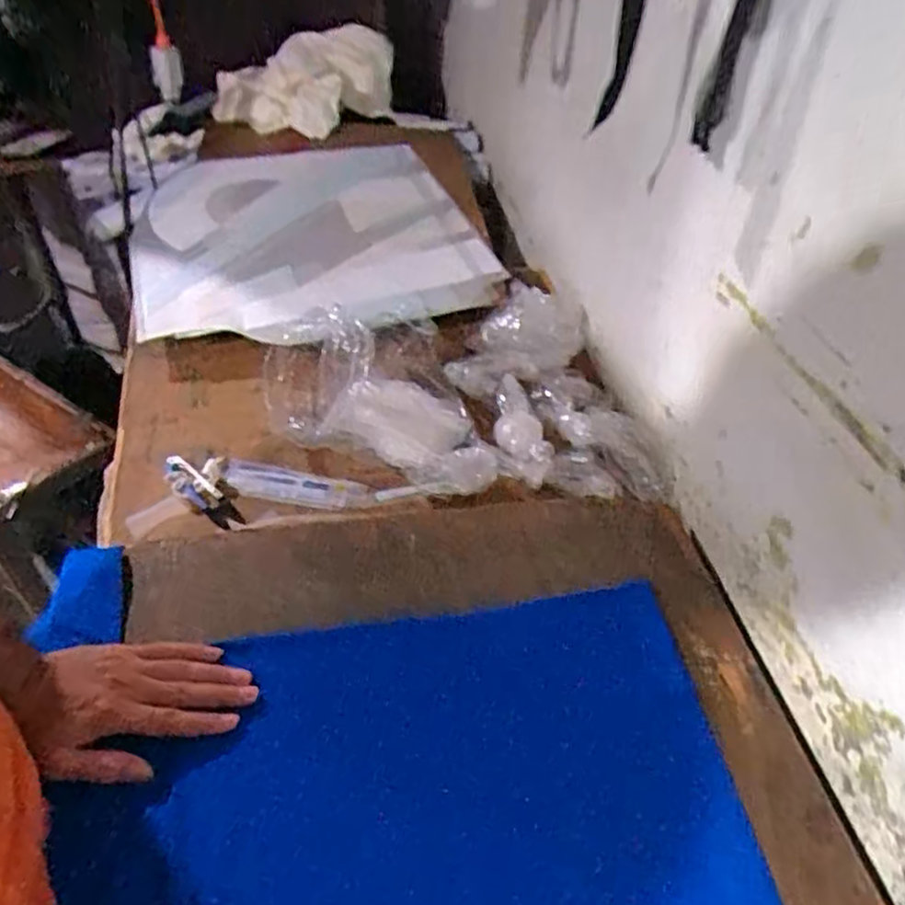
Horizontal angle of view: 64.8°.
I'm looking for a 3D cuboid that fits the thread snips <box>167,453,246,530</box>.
[{"bbox_3d":[-0.272,0.045,0.774,0.114,0.012,0.029,40,52,16],"label":"thread snips"}]

